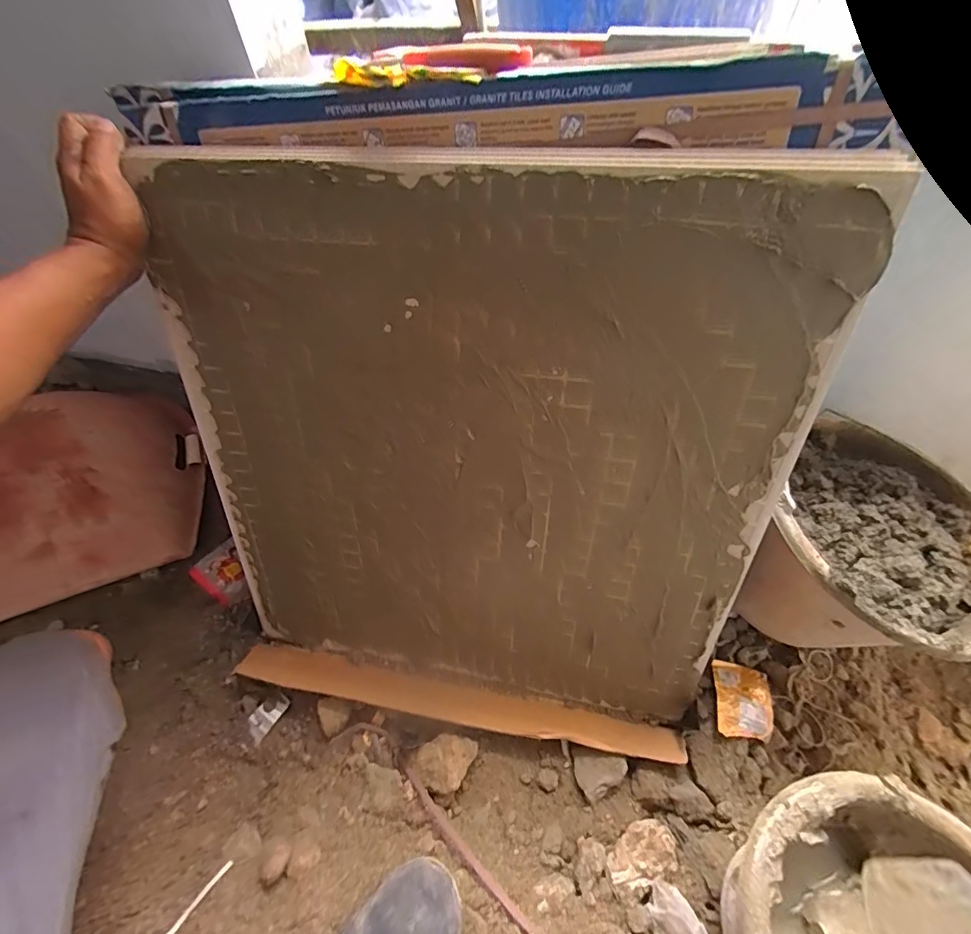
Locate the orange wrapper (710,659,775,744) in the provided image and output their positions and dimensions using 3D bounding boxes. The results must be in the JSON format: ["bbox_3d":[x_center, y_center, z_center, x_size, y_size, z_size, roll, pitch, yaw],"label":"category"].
[{"bbox_3d":[0.327,0.299,0.554,0.070,0.024,0.085,8,56,7],"label":"orange wrapper"}]

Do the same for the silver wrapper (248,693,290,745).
[{"bbox_3d":[-0.306,0.349,0.610,0.033,0.013,0.062,30,61,20],"label":"silver wrapper"}]

